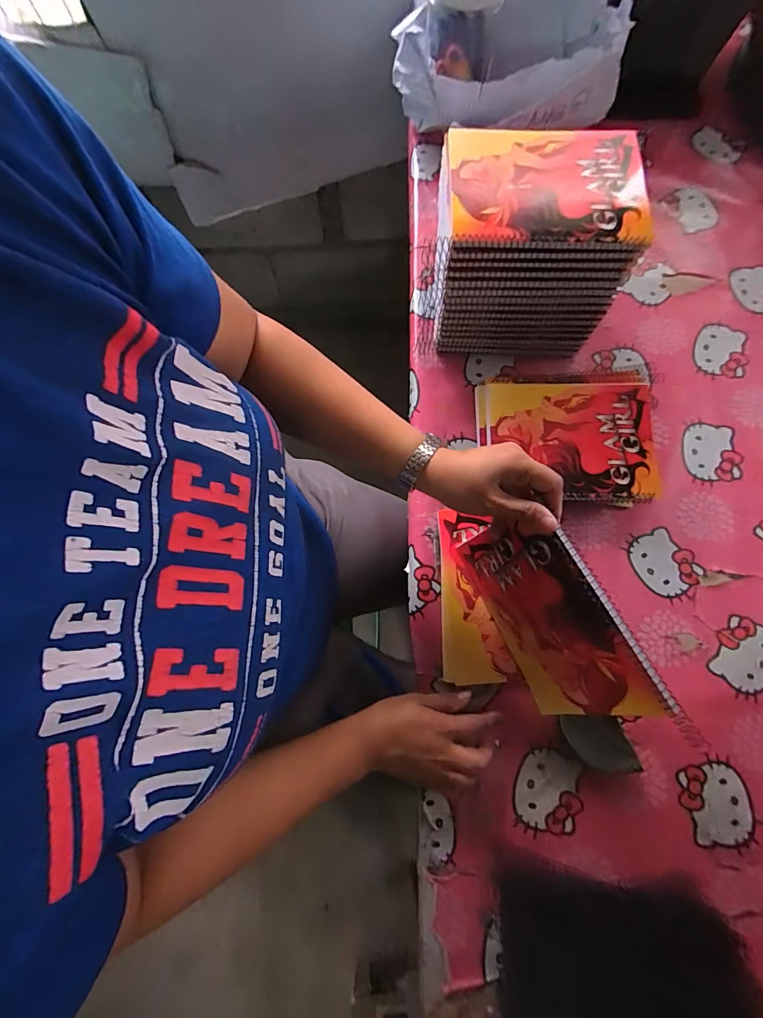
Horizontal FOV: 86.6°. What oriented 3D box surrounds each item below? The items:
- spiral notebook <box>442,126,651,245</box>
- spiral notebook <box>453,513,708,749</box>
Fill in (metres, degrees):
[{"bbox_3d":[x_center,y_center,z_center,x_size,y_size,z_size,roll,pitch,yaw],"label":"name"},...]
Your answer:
[{"bbox_3d":[0.168,-0.334,0.418,0.202,0.013,0.143,3,76,2],"label":"spiral notebook"},{"bbox_3d":[0.159,0.107,0.393,0.013,0.153,0.205,-20,75,-28],"label":"spiral notebook"}]

